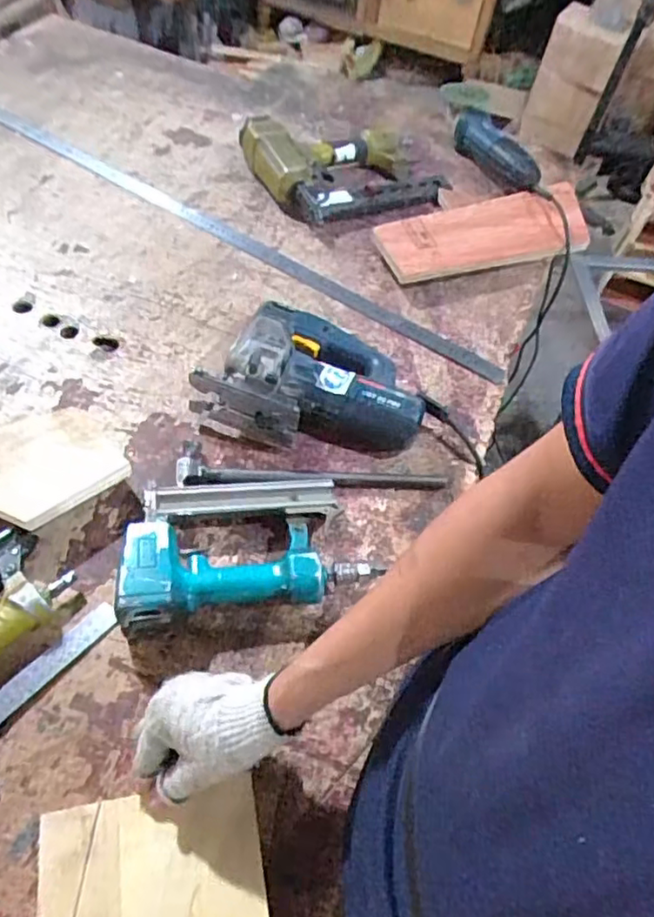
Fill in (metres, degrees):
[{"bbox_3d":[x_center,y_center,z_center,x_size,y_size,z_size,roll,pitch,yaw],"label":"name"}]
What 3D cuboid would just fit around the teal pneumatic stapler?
[{"bbox_3d":[-0.084,0.081,0.631,0.235,0.056,0.150,-6,57,-13],"label":"teal pneumatic stapler"}]

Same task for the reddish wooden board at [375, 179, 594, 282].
[{"bbox_3d":[0.246,-0.352,0.963,0.343,0.026,0.135,-15,70,-9],"label":"reddish wooden board"}]

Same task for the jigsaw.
[{"bbox_3d":[-0.009,-0.096,0.752,0.255,0.069,0.181,17,55,4],"label":"jigsaw"}]

